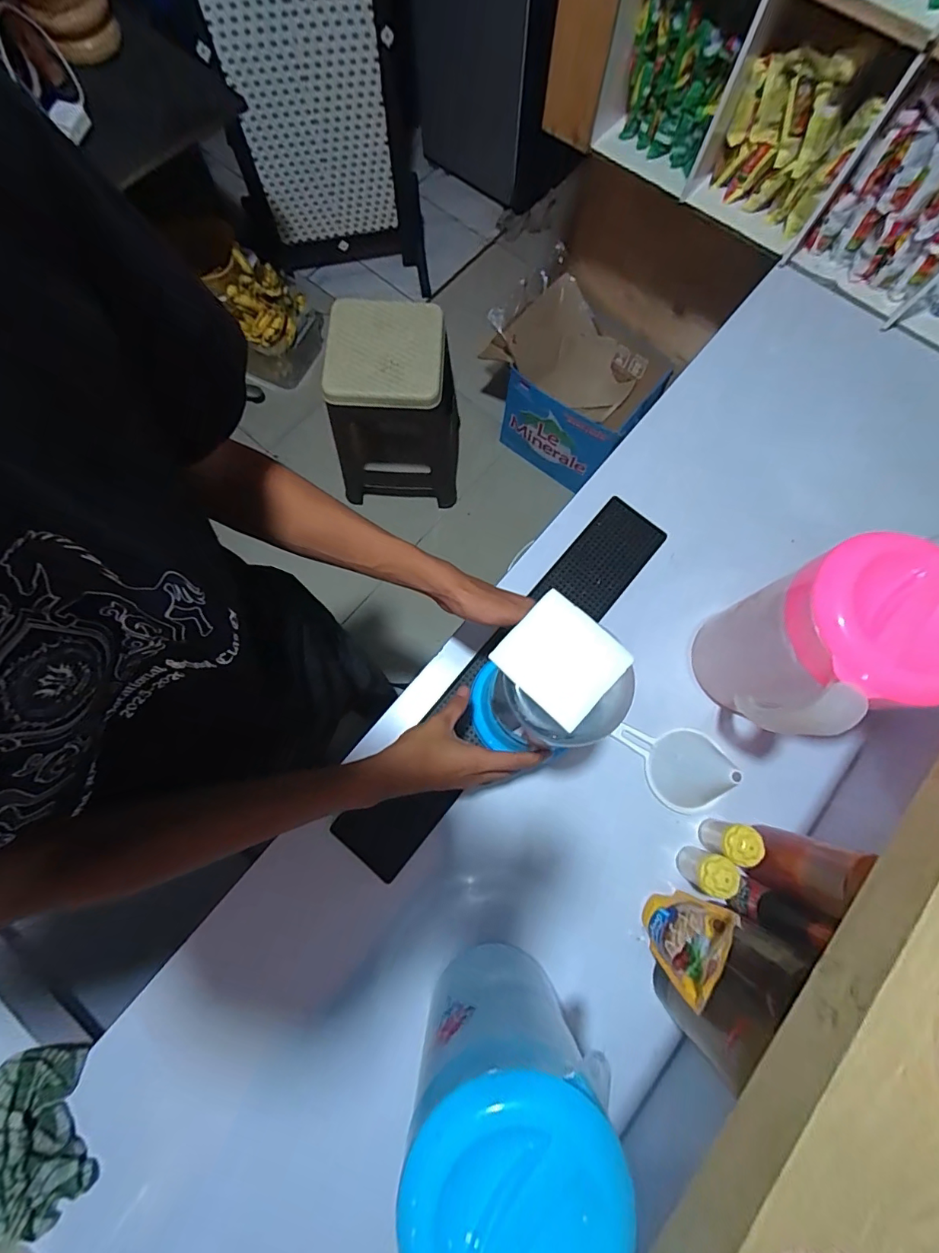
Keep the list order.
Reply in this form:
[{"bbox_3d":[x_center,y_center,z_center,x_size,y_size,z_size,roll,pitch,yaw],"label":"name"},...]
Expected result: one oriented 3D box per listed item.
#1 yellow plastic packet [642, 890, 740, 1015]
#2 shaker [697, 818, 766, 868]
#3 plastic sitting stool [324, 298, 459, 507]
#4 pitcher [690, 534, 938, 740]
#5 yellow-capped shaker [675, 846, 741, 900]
[{"bbox_3d":[0.227,0.330,0.510,0.037,0.116,0.096,28,77,5],"label":"yellow plastic packet"},{"bbox_3d":[0.305,0.252,0.564,0.040,0.082,0.041,0,76,-1],"label":"shaker"},{"bbox_3d":[-0.202,-0.608,1.356,0.313,0.463,0.275,2,76,-1],"label":"plastic sitting stool"},{"bbox_3d":[0.346,0.027,0.512,0.152,0.262,0.145,-26,78,-7],"label":"pitcher"},{"bbox_3d":[0.271,0.280,0.551,0.035,0.077,0.042,28,77,5],"label":"yellow-capped shaker"}]

